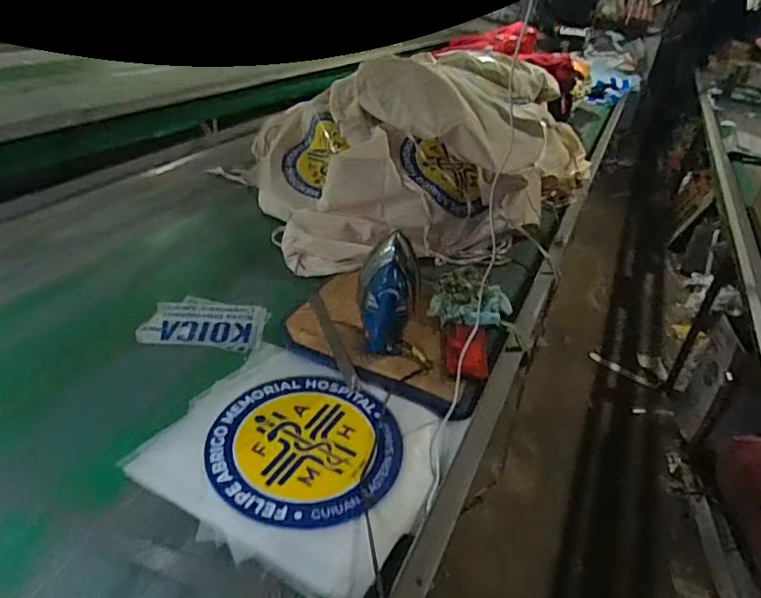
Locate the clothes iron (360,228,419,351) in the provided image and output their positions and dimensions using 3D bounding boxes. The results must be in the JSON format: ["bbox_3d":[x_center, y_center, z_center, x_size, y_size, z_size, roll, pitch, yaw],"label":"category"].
[{"bbox_3d":[0.013,0.005,0.992,0.111,0.218,0.126,5,31,0],"label":"clothes iron"}]

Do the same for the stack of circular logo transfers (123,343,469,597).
[{"bbox_3d":[-0.118,0.230,0.853,0.399,0.007,0.361,18,34,20],"label":"stack of circular logo transfers"}]

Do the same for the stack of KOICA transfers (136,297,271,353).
[{"bbox_3d":[-0.346,0.045,1.111,0.229,0.013,0.161,7,31,2],"label":"stack of KOICA transfers"}]

